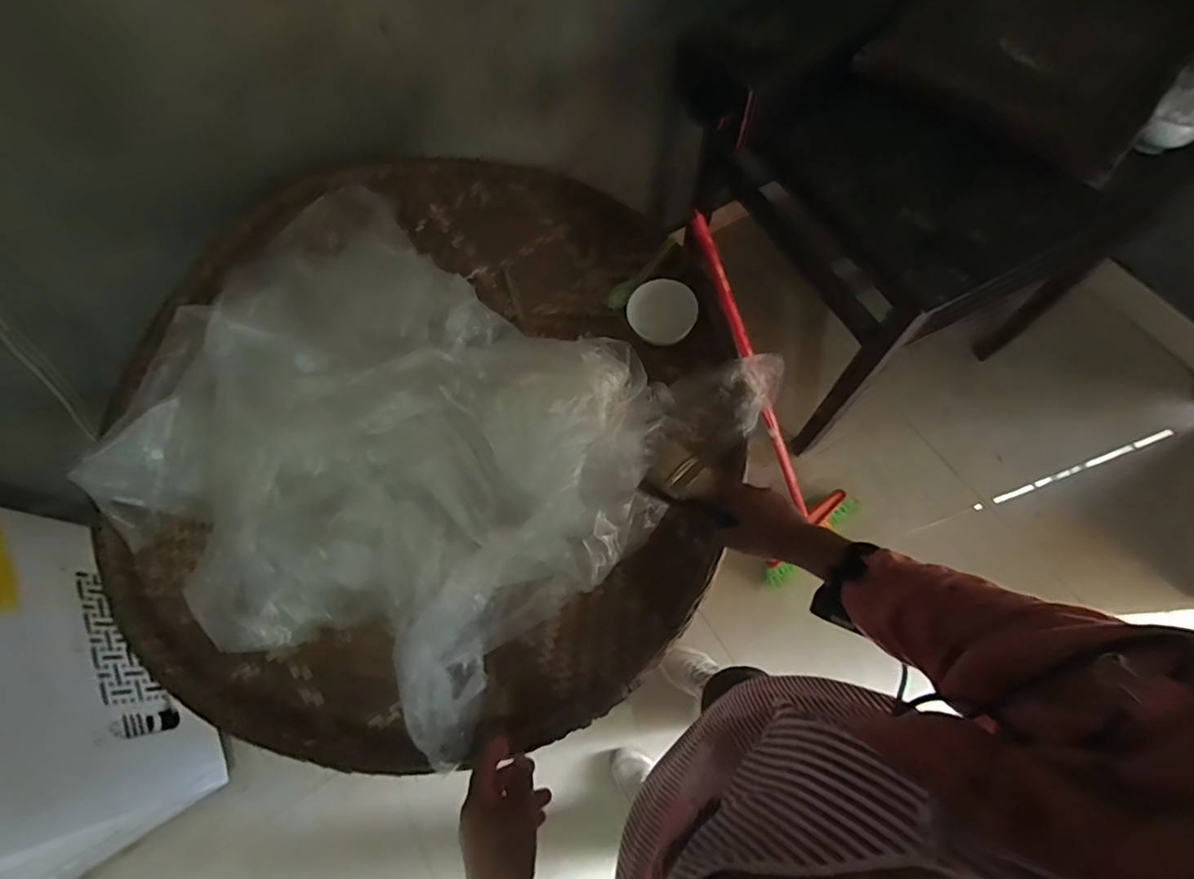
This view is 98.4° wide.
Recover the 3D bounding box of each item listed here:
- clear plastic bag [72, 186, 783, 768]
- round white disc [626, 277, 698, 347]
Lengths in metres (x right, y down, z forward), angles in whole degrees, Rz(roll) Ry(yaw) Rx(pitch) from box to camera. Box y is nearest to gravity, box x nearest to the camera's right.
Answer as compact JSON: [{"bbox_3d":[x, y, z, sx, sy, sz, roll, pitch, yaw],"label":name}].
[{"bbox_3d":[-0.260,-0.006,0.749,0.793,0.147,0.694,29,71,12],"label":"clear plastic bag"},{"bbox_3d":[0.110,-0.218,0.865,0.110,0.017,0.114,-36,84,4],"label":"round white disc"}]

